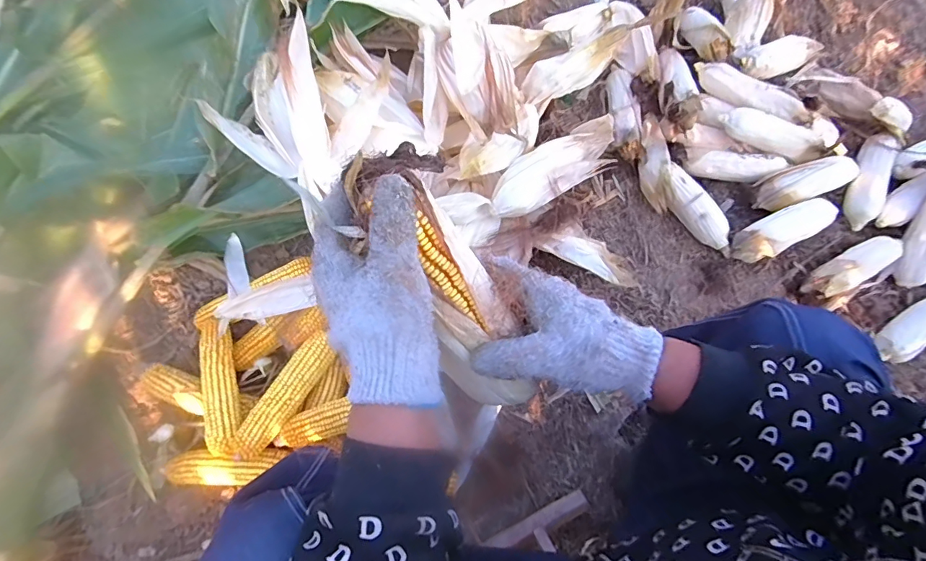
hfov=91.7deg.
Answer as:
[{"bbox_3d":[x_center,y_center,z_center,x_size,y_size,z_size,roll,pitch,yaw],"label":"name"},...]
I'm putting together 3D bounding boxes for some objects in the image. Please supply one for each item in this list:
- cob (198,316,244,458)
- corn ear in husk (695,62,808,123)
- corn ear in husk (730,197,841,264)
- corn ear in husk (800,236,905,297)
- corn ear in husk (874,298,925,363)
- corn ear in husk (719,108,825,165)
[{"bbox_3d":[-0.373,0.169,0.702,0.053,0.059,0.200,-14,69,-5],"label":"cob"},{"bbox_3d":[0.593,-0.387,0.924,0.232,0.049,0.056,22,71,9],"label":"corn ear in husk"},{"bbox_3d":[0.633,-0.100,0.887,0.241,0.059,0.071,-26,70,-9],"label":"corn ear in husk"},{"bbox_3d":[0.760,-0.028,0.871,0.247,0.054,0.065,-27,70,-9],"label":"corn ear in husk"},{"bbox_3d":[0.871,0.083,0.848,0.257,0.045,0.070,-29,71,-10],"label":"corn ear in husk"},{"bbox_3d":[0.629,-0.298,0.922,0.221,0.065,0.069,17,70,8],"label":"corn ear in husk"}]

